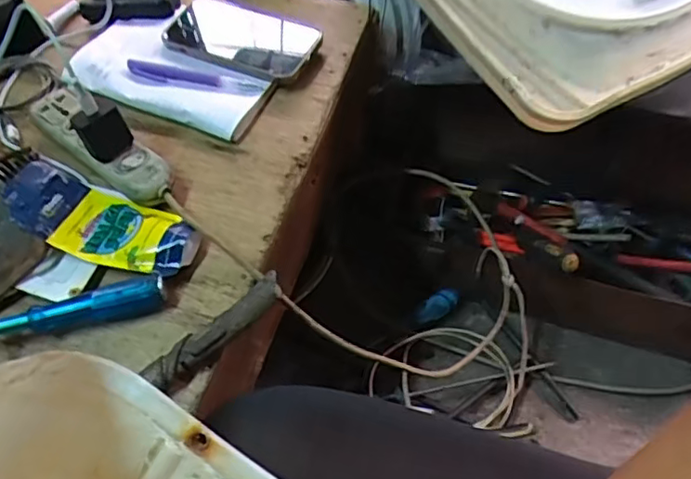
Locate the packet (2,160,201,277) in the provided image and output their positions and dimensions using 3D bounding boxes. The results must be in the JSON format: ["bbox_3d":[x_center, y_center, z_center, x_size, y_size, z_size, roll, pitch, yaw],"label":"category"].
[{"bbox_3d":[-0.210,-0.017,0.497,0.165,0.033,0.064,18,62,14],"label":"packet"}]

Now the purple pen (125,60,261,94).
[{"bbox_3d":[-0.148,-0.160,0.580,0.137,0.016,0.017,10,60,10],"label":"purple pen"}]

